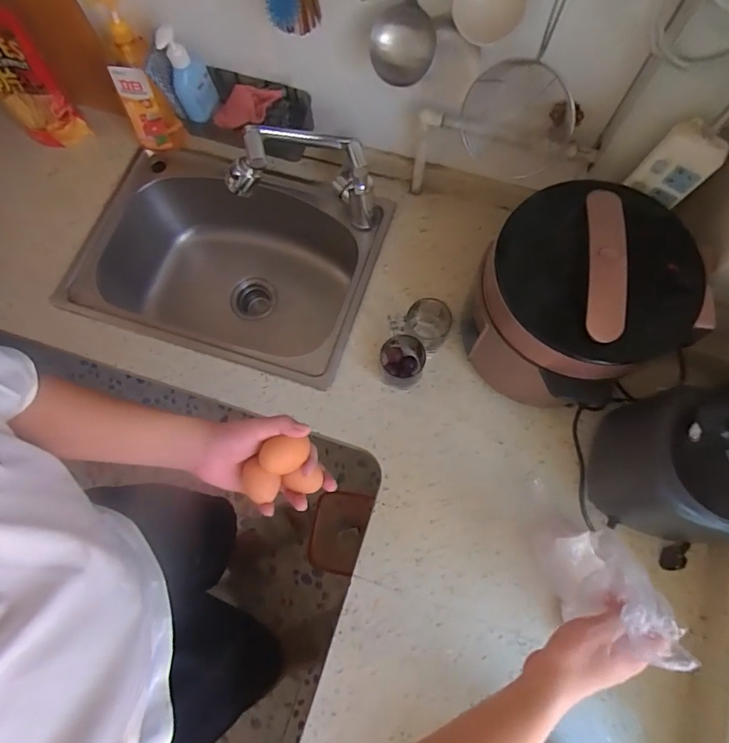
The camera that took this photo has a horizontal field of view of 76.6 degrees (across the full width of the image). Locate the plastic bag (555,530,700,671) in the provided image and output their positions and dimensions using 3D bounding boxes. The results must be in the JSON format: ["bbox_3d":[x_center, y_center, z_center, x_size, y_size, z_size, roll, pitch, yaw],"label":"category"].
[{"bbox_3d":[0.259,0.228,0.477,0.083,0.105,0.110,-7,73,-1],"label":"plastic bag"}]

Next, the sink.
[{"bbox_3d":[-0.263,-0.192,0.978,0.551,0.236,0.386,17,74,6],"label":"sink"}]

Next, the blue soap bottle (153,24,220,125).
[{"bbox_3d":[-0.290,-0.488,0.756,0.067,0.158,0.055,-19,73,-5],"label":"blue soap bottle"}]

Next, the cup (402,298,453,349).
[{"bbox_3d":[0.109,-0.080,0.798,0.069,0.080,0.070,0,73,1],"label":"cup"}]

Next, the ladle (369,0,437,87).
[{"bbox_3d":[0.049,-0.487,0.495,0.081,0.329,0.077,0,73,1],"label":"ladle"}]

